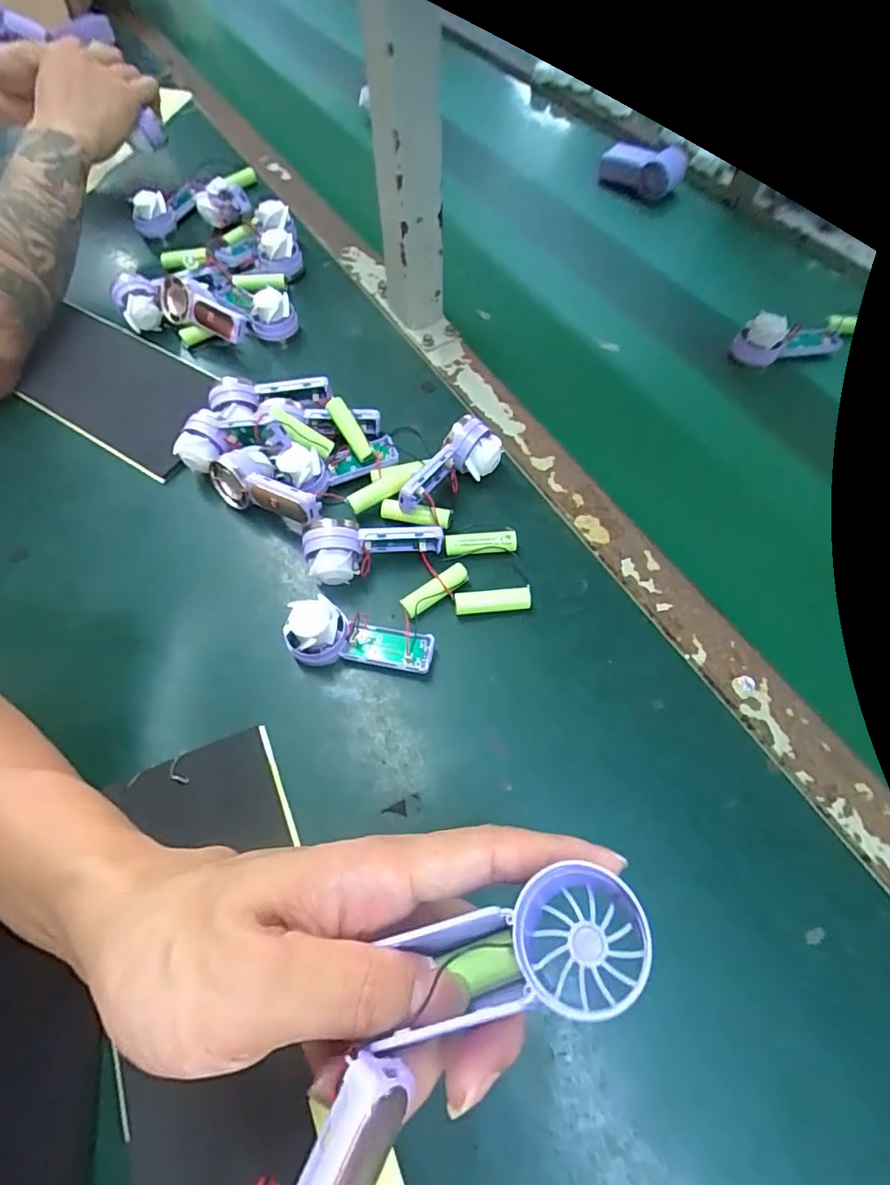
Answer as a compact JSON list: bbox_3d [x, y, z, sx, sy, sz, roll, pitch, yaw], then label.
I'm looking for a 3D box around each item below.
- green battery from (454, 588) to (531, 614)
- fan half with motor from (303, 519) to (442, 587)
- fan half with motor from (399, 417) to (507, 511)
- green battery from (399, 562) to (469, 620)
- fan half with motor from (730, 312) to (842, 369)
[{"bbox_3d":[0.032,0.006,0.365,0.050,0.012,0.013,-5,62,-1],"label":"green battery"},{"bbox_3d":[-0.048,-0.031,0.374,0.092,0.039,0.034,-12,62,-4],"label":"fan half with motor"},{"bbox_3d":[0.000,-0.088,0.396,0.088,0.041,0.031,-38,67,-17],"label":"fan half with motor"},{"bbox_3d":[-0.007,-0.002,0.368,0.050,0.014,0.014,-33,66,-15],"label":"green battery"},{"bbox_3d":[0.296,-0.215,0.470,0.090,0.034,0.027,-3,61,-14],"label":"fan half with motor"}]

